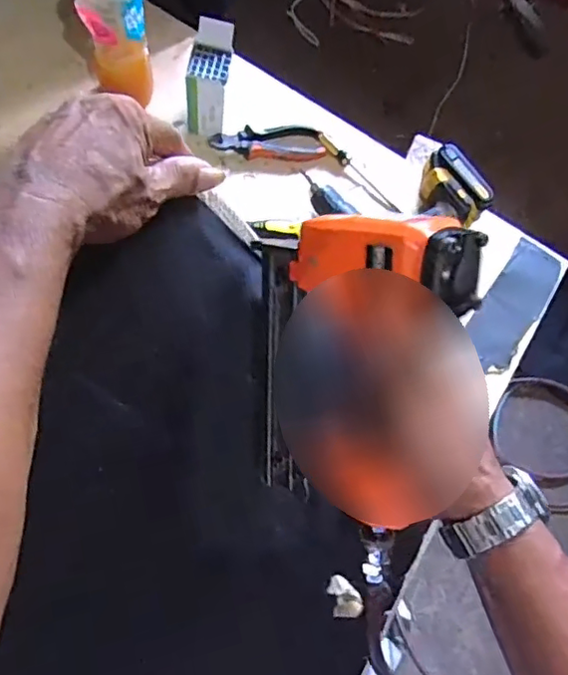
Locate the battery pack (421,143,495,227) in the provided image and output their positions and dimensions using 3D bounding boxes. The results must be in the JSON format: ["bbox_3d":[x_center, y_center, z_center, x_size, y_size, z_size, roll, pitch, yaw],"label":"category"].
[{"bbox_3d":[0.245,-0.215,0.862,0.072,0.080,0.110,-28,79,-13],"label":"battery pack"}]

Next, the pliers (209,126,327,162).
[{"bbox_3d":[-0.023,-0.286,0.862,0.163,0.023,0.052,-6,74,-8],"label":"pliers"}]

